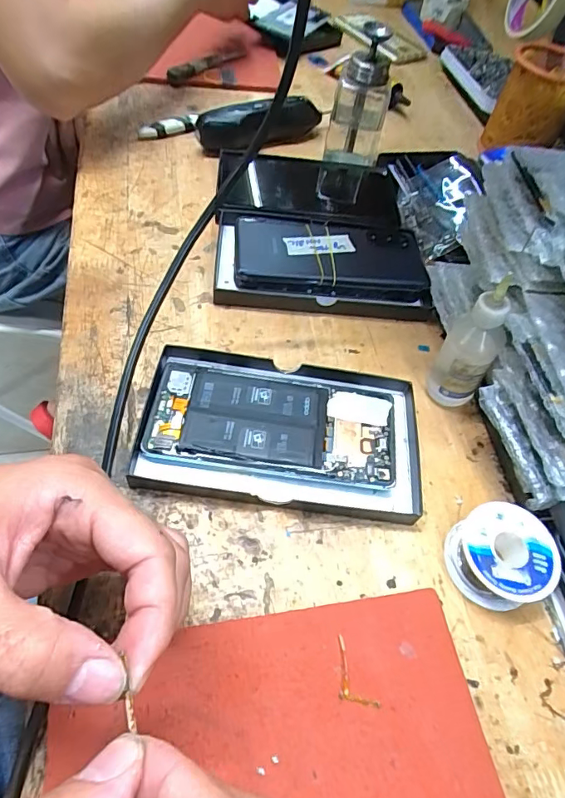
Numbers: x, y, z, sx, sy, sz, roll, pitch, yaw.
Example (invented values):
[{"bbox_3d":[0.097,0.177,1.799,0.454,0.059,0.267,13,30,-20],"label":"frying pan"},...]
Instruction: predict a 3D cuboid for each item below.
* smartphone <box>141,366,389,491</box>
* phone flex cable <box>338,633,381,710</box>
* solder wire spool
[{"bbox_3d":[-0.005,0.015,0.317,0.156,0.012,0.072,8,55,-2],"label":"smartphone"},{"bbox_3d":[0.033,0.140,0.243,0.016,0.004,0.036,-23,62,-21],"label":"phone flex cable"},{"bbox_3d":[0.126,0.090,0.278,0.052,0.027,0.052,4,56,-5],"label":"solder wire spool"}]

